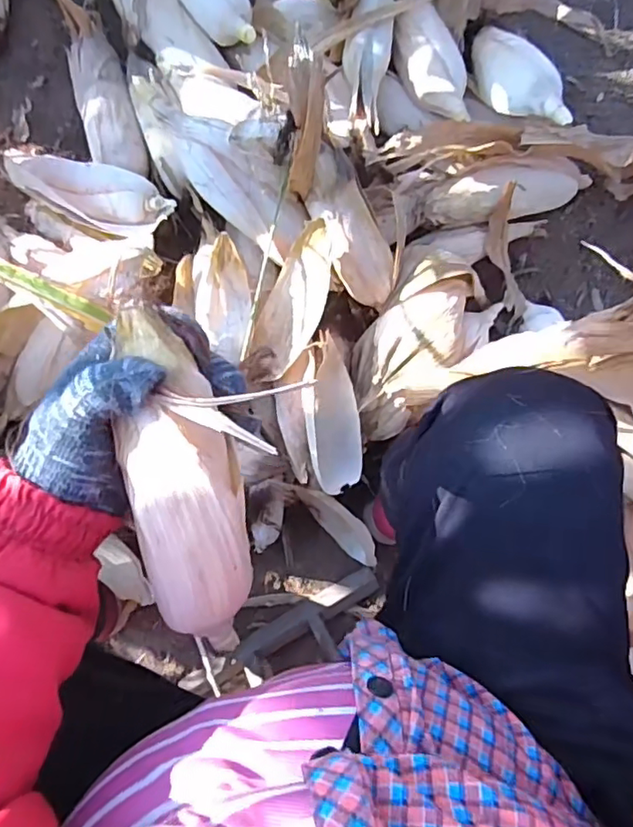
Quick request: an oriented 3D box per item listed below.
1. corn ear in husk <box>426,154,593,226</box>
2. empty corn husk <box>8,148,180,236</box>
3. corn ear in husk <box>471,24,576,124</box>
[{"bbox_3d":[0.239,-0.274,0.698,0.242,0.053,0.065,-13,89,-9],"label":"corn ear in husk"},{"bbox_3d":[-0.262,-0.246,0.620,0.211,0.041,0.066,22,84,9],"label":"empty corn husk"},{"bbox_3d":[0.231,-0.414,0.689,0.062,0.052,0.217,-14,57,-9],"label":"corn ear in husk"}]

